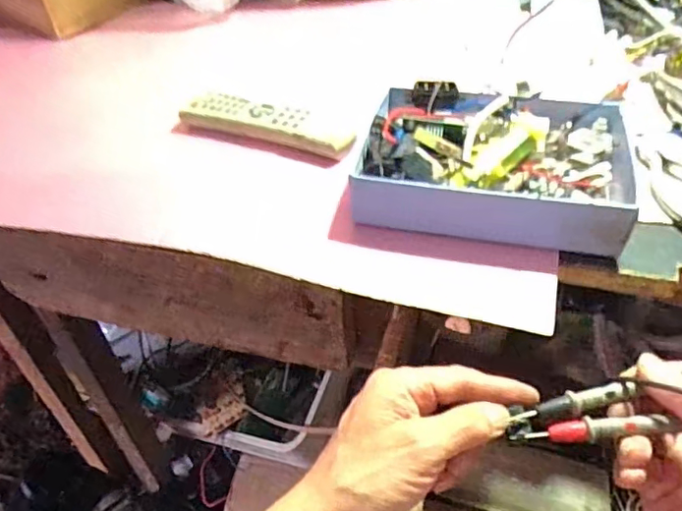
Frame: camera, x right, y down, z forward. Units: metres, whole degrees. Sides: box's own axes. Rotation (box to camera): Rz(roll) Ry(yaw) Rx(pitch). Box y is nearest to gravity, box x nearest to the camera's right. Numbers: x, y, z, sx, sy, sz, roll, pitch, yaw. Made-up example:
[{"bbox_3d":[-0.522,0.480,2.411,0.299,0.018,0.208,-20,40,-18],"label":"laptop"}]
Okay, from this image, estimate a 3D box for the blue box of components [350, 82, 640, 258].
[{"bbox_3d":[0.117,-0.073,0.412,0.185,0.044,0.141,12,46,15],"label":"blue box of components"}]

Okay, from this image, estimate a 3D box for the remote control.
[{"bbox_3d":[-0.060,-0.116,0.490,0.154,0.014,0.042,15,47,18],"label":"remote control"}]

